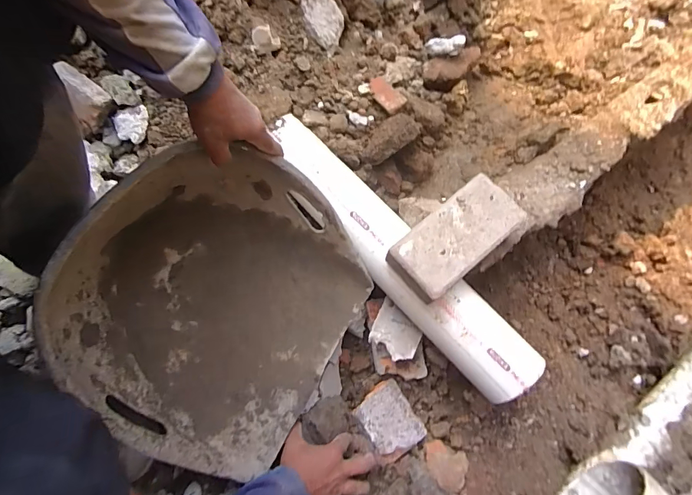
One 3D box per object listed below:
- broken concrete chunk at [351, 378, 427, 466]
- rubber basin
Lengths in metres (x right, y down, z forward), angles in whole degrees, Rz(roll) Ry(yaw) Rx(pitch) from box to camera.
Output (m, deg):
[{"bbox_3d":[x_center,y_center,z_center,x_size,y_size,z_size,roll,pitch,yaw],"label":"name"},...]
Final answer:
[{"bbox_3d":[0.075,0.319,0.709,0.098,0.040,0.114,-26,71,-29],"label":"broken concrete chunk"},{"bbox_3d":[-0.149,0.075,0.527,0.385,0.148,0.384,6,77,-29],"label":"rubber basin"}]

